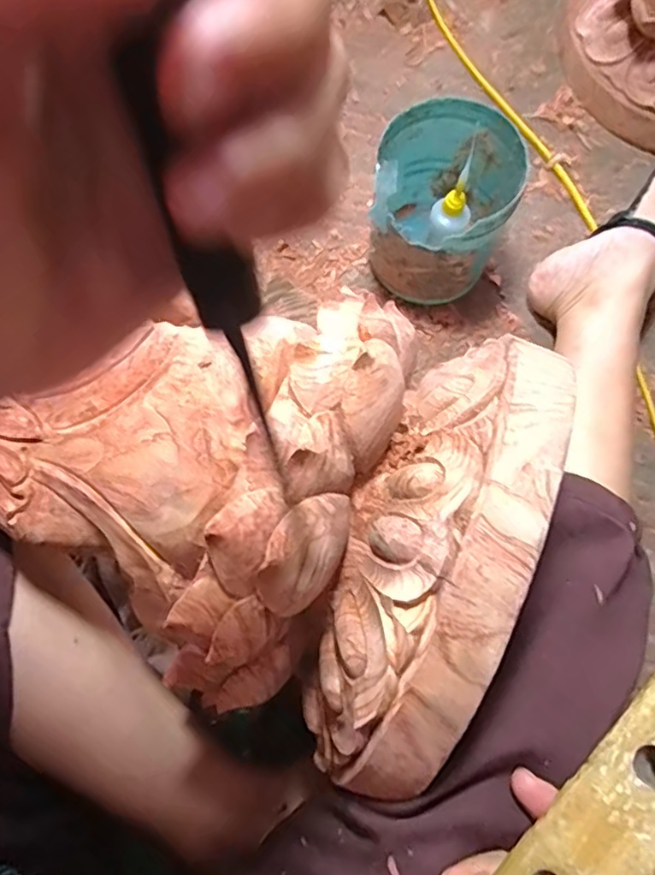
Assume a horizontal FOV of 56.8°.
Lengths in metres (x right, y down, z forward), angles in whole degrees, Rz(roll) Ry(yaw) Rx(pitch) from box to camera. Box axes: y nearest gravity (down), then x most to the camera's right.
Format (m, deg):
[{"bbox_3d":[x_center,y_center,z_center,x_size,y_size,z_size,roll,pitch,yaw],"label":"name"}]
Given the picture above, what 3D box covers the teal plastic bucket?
[{"bbox_3d":[0.091,-0.184,0.498,0.104,0.119,0.110,0,73,0],"label":"teal plastic bucket"}]

